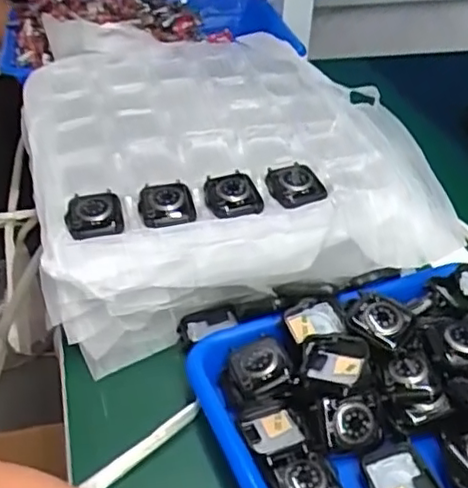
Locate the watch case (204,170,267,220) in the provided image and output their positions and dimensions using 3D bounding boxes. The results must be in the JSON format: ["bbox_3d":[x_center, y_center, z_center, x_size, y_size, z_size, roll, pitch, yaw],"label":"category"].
[{"bbox_3d":[-0.001,-0.038,0.487,0.041,0.008,0.053,-5,39,-8],"label":"watch case"}]

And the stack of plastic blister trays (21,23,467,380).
[{"bbox_3d":[-0.032,-0.097,0.601,0.310,0.073,0.411,-11,40,-15],"label":"stack of plastic blister trays"}]

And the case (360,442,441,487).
[{"bbox_3d":[0.098,0.139,0.371,0.040,0.013,0.045,-12,40,-17],"label":"case"}]

